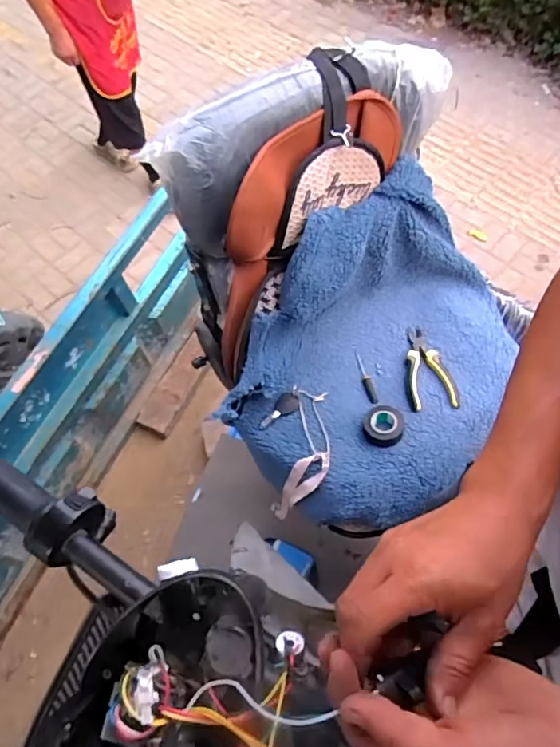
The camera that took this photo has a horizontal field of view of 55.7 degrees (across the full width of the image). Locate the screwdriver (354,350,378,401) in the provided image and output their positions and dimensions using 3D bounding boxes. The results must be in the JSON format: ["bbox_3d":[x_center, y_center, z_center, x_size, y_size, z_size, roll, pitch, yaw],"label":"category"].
[{"bbox_3d":[0.141,0.007,0.870,0.016,0.021,0.092,-11,62,-5],"label":"screwdriver"}]

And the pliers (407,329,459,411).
[{"bbox_3d":[0.242,-0.008,0.862,0.068,0.022,0.148,-2,61,0],"label":"pliers"}]

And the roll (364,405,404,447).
[{"bbox_3d":[0.157,0.078,0.801,0.057,0.026,0.062,0,61,0],"label":"roll"}]

